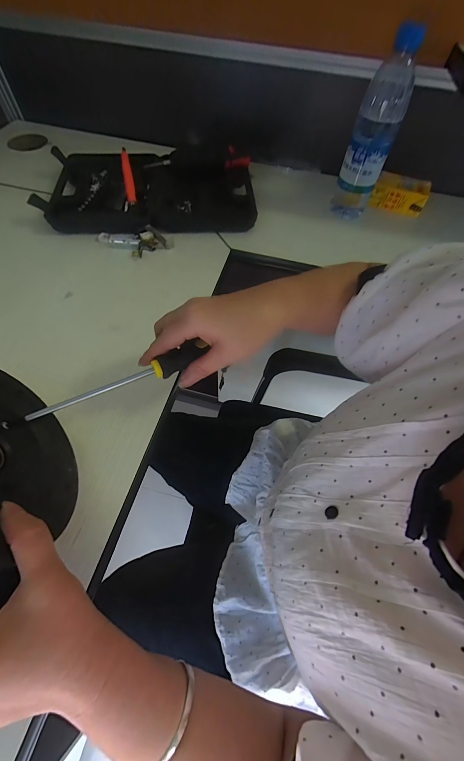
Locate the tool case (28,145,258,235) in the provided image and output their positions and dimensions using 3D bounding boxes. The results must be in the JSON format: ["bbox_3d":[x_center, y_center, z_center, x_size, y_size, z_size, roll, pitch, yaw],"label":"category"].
[{"bbox_3d":[-0.141,-0.347,0.520,0.353,0.042,0.228,-3,60,-5],"label":"tool case"}]

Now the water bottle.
[{"bbox_3d":[0.211,-0.365,0.439,0.060,0.213,0.066,16,60,6],"label":"water bottle"}]

